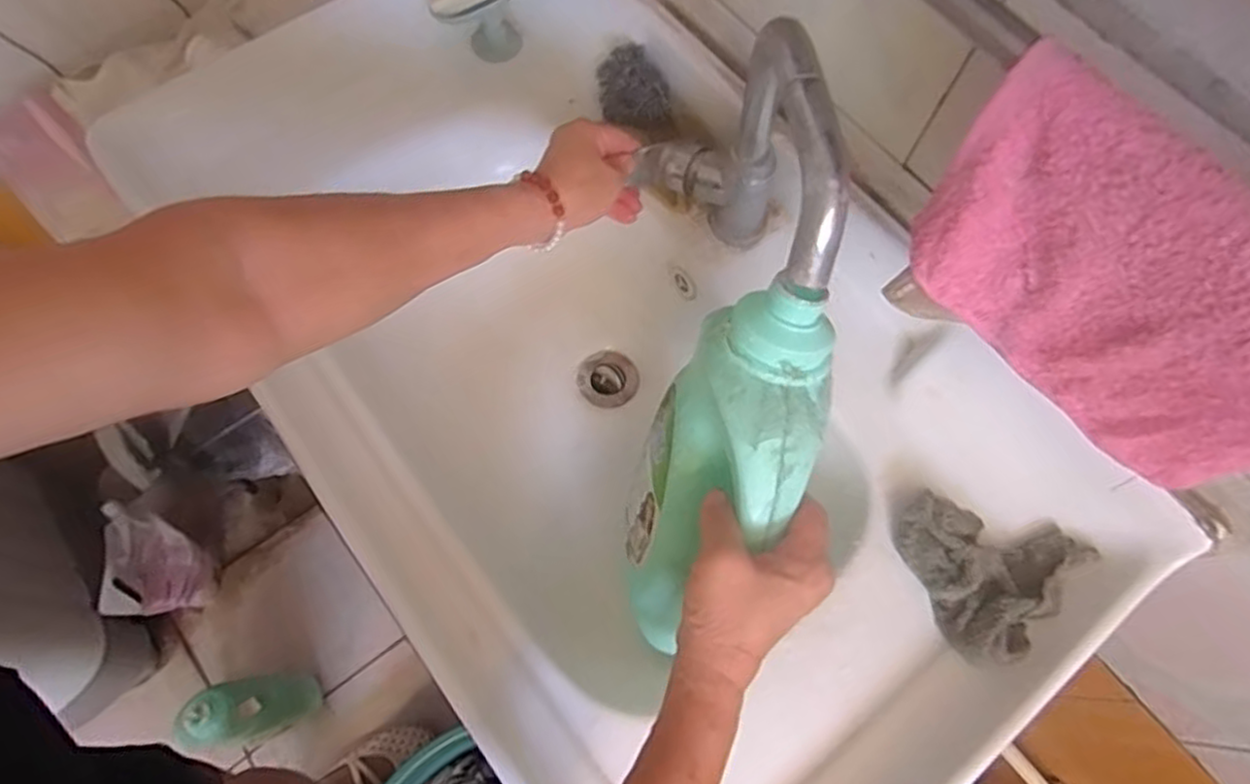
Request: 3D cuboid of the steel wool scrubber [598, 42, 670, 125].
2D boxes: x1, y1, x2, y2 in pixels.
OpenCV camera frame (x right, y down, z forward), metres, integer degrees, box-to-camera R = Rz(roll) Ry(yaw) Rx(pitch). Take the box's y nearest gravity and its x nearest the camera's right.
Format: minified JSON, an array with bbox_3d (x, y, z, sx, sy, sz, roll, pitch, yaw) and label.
[{"bbox_3d":[0.007,-0.272,0.620,0.058,0.036,0.068,-8,68,-6],"label":"steel wool scrubber"}]

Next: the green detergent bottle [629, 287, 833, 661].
[{"bbox_3d":[0.049,0.054,0.424,0.093,0.250,0.065,32,39,10],"label":"green detergent bottle"}]

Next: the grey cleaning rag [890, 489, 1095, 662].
[{"bbox_3d":[0.248,0.117,0.491,0.107,0.034,0.114,42,72,13],"label":"grey cleaning rag"}]

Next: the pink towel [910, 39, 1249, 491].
[{"bbox_3d":[0.234,-0.044,0.329,0.038,0.132,0.200,-42,75,-17],"label":"pink towel"}]

